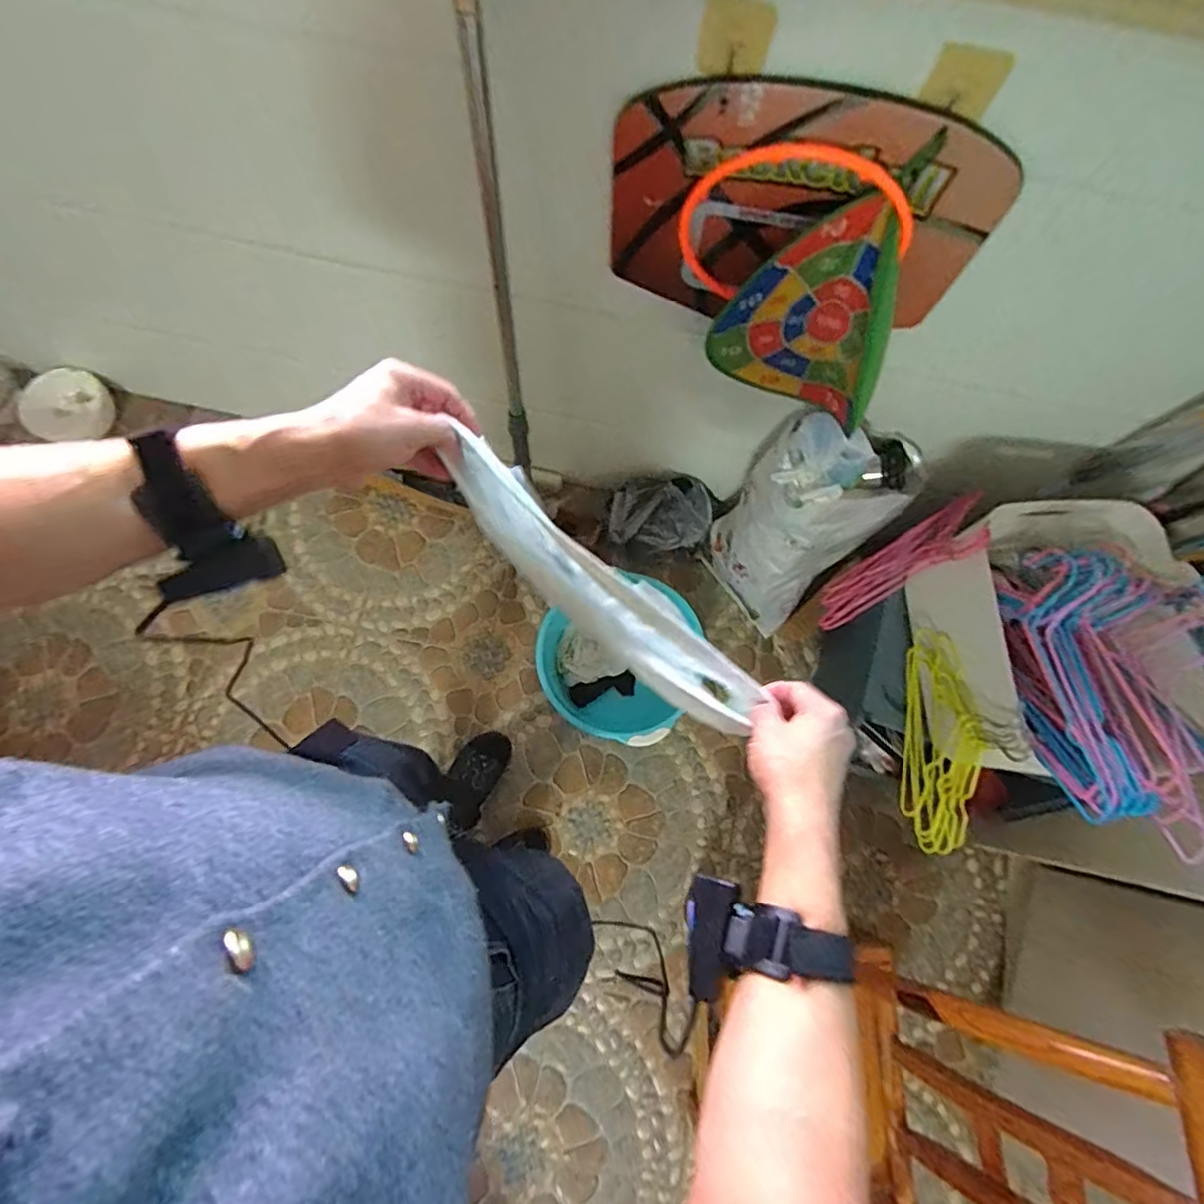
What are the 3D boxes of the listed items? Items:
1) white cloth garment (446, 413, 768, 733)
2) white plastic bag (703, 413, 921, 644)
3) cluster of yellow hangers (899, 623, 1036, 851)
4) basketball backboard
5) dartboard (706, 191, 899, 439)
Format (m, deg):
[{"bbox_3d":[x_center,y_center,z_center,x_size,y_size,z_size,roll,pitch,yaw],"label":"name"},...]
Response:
[{"bbox_3d":[-0.006,-0.008,0.494,0.301,0.085,0.048,42,80,-6],"label":"white cloth garment"},{"bbox_3d":[0.352,-0.129,1.139,0.242,0.434,0.223,36,78,7],"label":"white plastic bag"},{"bbox_3d":[0.509,0.196,0.860,0.080,0.204,0.319,14,76,2],"label":"cluster of yellow hangers"},{"bbox_3d":[0.211,-0.414,0.677,0.410,0.288,0.054,10,78,4],"label":"basketball backboard"},{"bbox_3d":[0.254,-0.330,0.762,0.218,0.307,0.095,25,77,4],"label":"dartboard"}]

